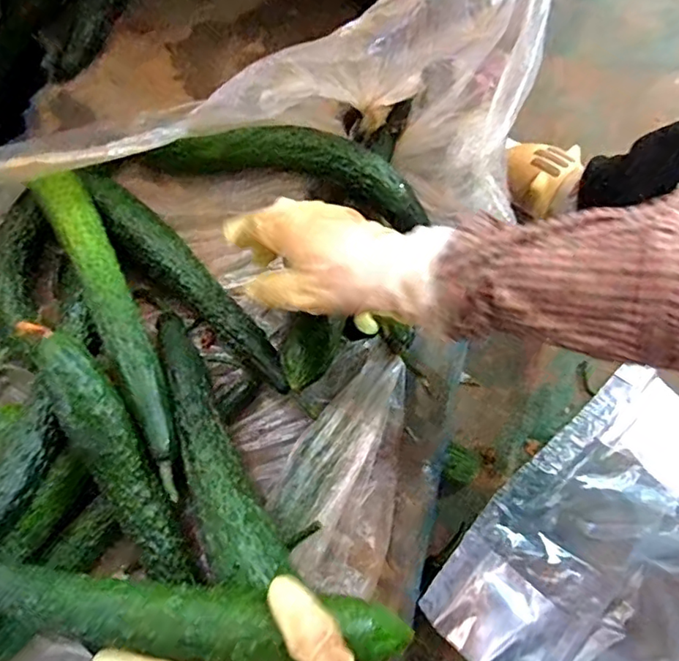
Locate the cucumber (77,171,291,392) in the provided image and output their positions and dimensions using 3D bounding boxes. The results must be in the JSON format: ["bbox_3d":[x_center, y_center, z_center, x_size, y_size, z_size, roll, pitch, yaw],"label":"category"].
[{"bbox_3d":[-0.116,-0.037,0.431,0.219,0.042,0.037,43,79,11],"label":"cucumber"}]

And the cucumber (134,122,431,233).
[{"bbox_3d":[-0.035,-0.135,0.460,0.225,0.042,0.056,12,75,4],"label":"cucumber"}]

